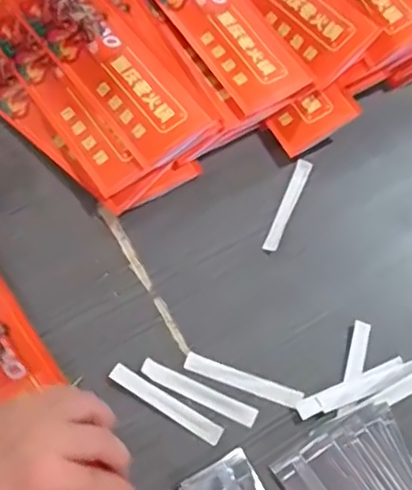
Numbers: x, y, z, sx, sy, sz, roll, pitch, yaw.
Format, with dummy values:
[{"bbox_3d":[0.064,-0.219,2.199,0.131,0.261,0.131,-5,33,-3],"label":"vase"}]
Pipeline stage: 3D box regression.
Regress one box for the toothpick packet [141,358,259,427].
[{"bbox_3d":[-0.005,0.111,0.472,0.091,0.004,0.013,25,68,2],"label":"toothpick packet"}]

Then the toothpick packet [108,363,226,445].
[{"bbox_3d":[-0.029,0.117,0.466,0.092,0.004,0.013,31,70,9],"label":"toothpick packet"}]

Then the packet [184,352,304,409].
[{"bbox_3d":[0.028,0.103,0.476,0.089,0.004,0.014,20,69,5],"label":"packet"}]

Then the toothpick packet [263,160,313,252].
[{"bbox_3d":[0.069,-0.034,0.531,0.012,0.004,0.090,24,69,6],"label":"toothpick packet"}]

